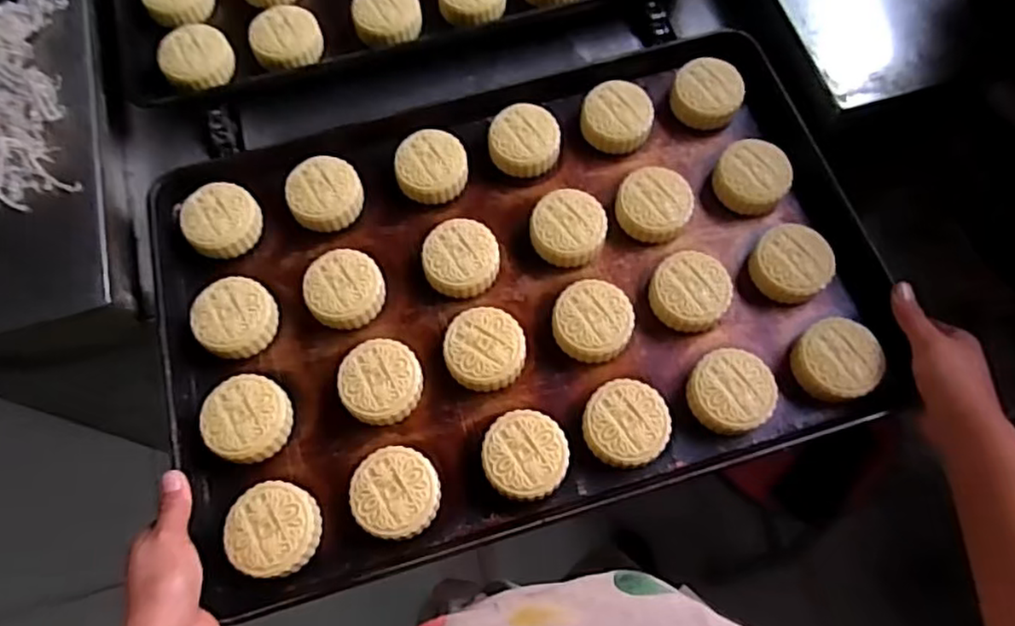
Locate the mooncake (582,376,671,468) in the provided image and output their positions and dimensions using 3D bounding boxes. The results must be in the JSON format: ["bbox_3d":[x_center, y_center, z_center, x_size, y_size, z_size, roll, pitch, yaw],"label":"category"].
[{"bbox_3d":[0.093,0.088,0.523,0.065,0.028,0.062,-1,60,1],"label":"mooncake"}]

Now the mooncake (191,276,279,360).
[{"bbox_3d":[-0.230,0.003,0.563,0.064,0.026,0.064,-1,60,1],"label":"mooncake"}]

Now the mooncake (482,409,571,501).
[{"bbox_3d":[0.014,0.111,0.514,0.064,0.028,0.064,-1,60,1],"label":"mooncake"}]

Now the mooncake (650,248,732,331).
[{"bbox_3d":[0.156,-0.017,0.567,0.066,0.031,0.062,-1,60,1],"label":"mooncake"}]

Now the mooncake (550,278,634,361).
[{"bbox_3d":[0.072,0.007,0.559,0.064,0.031,0.064,-1,60,1],"label":"mooncake"}]

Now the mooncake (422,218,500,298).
[{"bbox_3d":[-0.041,-0.048,0.584,0.063,0.029,0.064,-5,60,-1],"label":"mooncake"}]

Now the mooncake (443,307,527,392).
[{"bbox_3d":[-0.018,0.032,0.551,0.063,0.032,0.063,-1,60,1],"label":"mooncake"}]

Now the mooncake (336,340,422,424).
[{"bbox_3d":[-0.103,0.057,0.543,0.065,0.033,0.065,-1,60,1],"label":"mooncake"}]

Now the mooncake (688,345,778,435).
[{"bbox_3d":[0.179,0.063,0.532,0.062,0.027,0.065,-1,60,1],"label":"mooncake"}]

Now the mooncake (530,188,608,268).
[{"bbox_3d":[0.055,-0.075,0.592,0.065,0.032,0.064,-1,60,1],"label":"mooncake"}]

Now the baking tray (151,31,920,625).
[{"bbox_3d":[0.009,-0.028,0.577,0.585,0.039,0.396,-16,69,-5],"label":"baking tray"}]

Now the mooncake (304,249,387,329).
[{"bbox_3d":[-0.142,-0.021,0.574,0.063,0.026,0.063,-1,60,1],"label":"mooncake"}]

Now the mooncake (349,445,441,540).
[{"bbox_3d":[-0.084,0.137,0.504,0.066,0.027,0.062,-1,60,1],"label":"mooncake"}]

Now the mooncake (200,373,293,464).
[{"bbox_3d":[-0.205,0.085,0.530,0.064,0.036,0.064,-1,60,1],"label":"mooncake"}]

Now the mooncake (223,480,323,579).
[{"bbox_3d":[-0.173,0.161,0.494,0.065,0.027,0.064,-1,60,1],"label":"mooncake"}]

